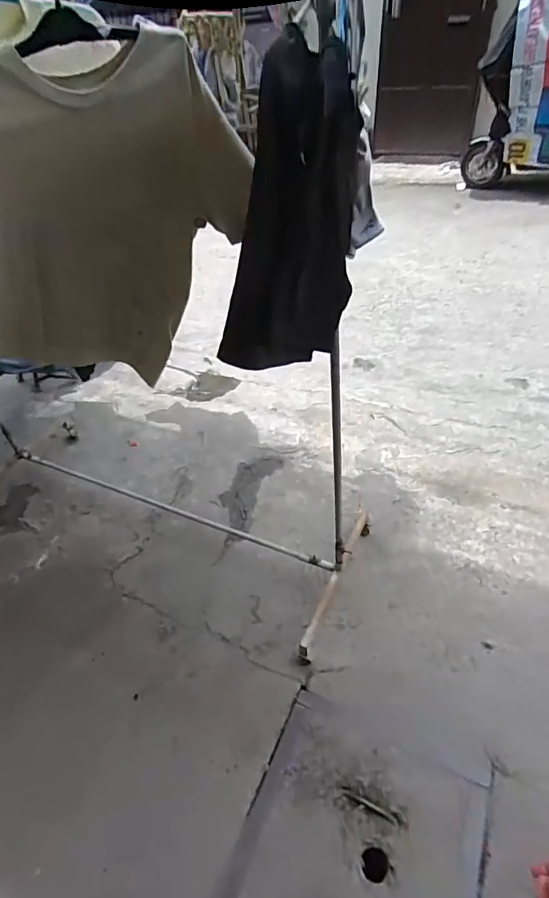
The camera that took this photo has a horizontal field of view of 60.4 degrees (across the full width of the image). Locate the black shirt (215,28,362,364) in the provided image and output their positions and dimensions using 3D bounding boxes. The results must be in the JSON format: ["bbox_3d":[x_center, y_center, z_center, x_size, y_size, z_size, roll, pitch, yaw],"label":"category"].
[{"bbox_3d":[0.030,-0.318,0.699,0.110,0.414,0.285,15,46,20],"label":"black shirt"}]

